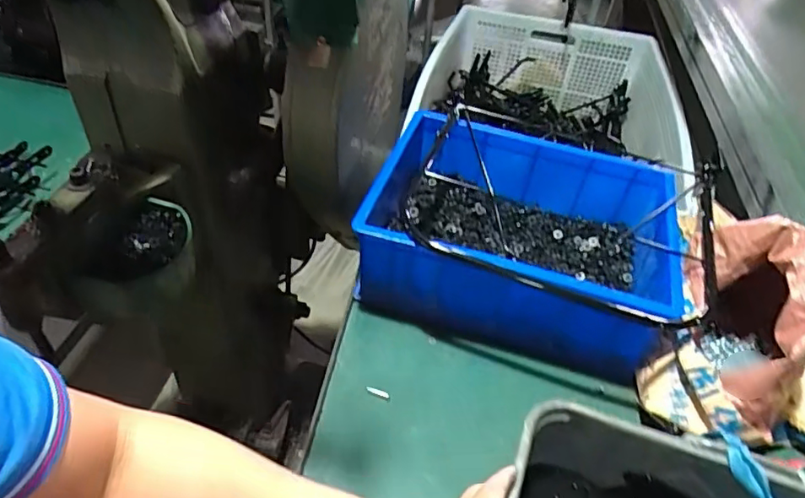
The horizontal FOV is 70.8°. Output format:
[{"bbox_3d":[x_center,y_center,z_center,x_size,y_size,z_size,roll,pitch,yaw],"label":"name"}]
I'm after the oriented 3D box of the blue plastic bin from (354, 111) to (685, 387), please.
[{"bbox_3d":[0.174,-0.026,0.844,0.415,0.171,0.324,16,44,11],"label":"blue plastic bin"}]

